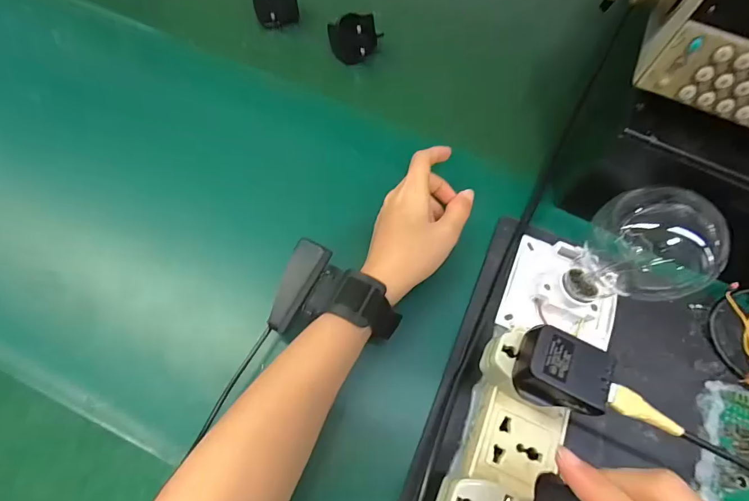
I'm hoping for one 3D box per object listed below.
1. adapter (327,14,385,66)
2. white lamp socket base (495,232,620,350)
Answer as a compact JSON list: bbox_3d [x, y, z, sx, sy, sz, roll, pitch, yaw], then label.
[{"bbox_3d":[-0.022,-0.237,0.427,0.045,0.047,0.044,12,47,30],"label":"adapter"},{"bbox_3d":[0.156,0.033,0.312,0.088,0.031,0.088,22,65,7],"label":"white lamp socket base"}]

